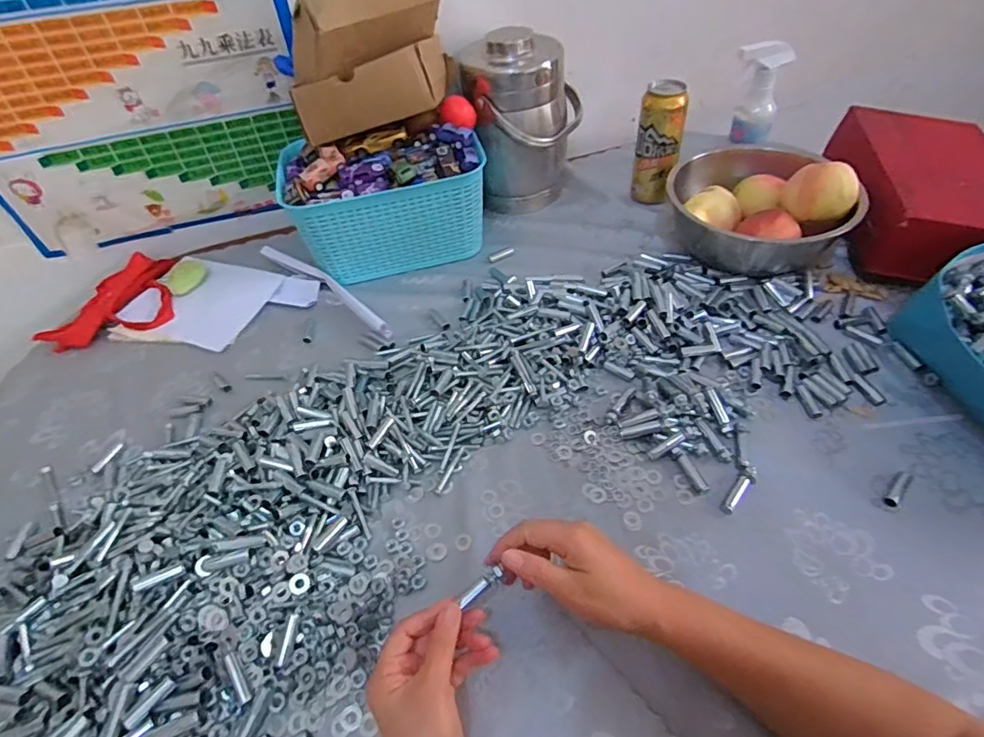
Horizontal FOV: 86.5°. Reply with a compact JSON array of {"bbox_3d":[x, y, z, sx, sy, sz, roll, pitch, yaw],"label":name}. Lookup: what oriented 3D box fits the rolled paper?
[{"bbox_3d":[-0.237,-0.116,0.742,0.291,0.016,0.027,32,60,28],"label":"rolled paper"}]

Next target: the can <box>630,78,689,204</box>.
[{"bbox_3d":[0.251,-0.333,0.791,0.065,0.164,0.054,7,51,12],"label":"can"}]

